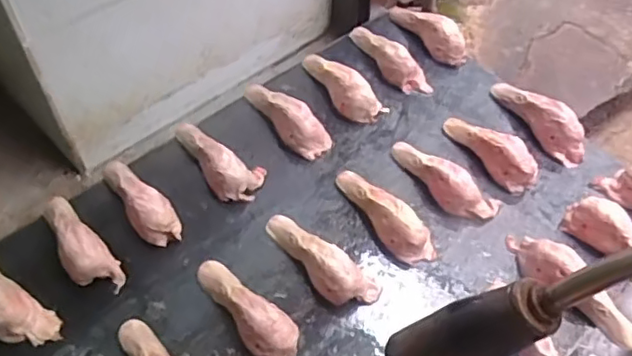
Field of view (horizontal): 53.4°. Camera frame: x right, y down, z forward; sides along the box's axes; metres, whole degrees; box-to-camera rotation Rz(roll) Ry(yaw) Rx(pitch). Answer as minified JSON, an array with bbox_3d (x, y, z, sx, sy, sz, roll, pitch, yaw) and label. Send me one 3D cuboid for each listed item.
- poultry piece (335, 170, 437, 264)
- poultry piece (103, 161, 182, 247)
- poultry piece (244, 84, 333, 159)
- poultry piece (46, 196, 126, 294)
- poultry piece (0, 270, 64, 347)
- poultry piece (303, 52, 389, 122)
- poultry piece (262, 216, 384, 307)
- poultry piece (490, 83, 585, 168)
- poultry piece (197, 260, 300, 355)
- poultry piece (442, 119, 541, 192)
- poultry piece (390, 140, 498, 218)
[{"bbox_3d":[0.072,0.037,0.695,0.034,0.042,0.144,-32,60,-22],"label":"poultry piece"},{"bbox_3d":[-0.201,0.014,0.705,0.044,0.046,0.133,-30,59,-21],"label":"poultry piece"},{"bbox_3d":[-0.038,-0.085,0.783,0.042,0.041,0.147,-30,59,-21],"label":"poultry piece"},{"bbox_3d":[-0.258,0.065,0.667,0.045,0.035,0.133,-35,61,-24],"label":"poultry piece"},{"bbox_3d":[-0.324,0.112,0.629,0.150,0.043,0.051,33,59,22],"label":"poultry piece"},{"bbox_3d":[0.027,-0.124,0.806,0.137,0.042,0.044,38,61,24],"label":"poultry piece"},{"bbox_3d":[-0.001,0.081,0.658,0.143,0.042,0.043,34,60,22],"label":"poultry piece"},{"bbox_3d":[0.279,-0.081,0.778,0.038,0.051,0.143,-21,56,-16],"label":"poultry piece"},{"bbox_3d":[-0.071,0.127,0.626,0.045,0.037,0.139,-38,62,-25],"label":"poultry piece"},{"bbox_3d":[0.213,-0.040,0.753,0.040,0.040,0.124,-31,59,-22],"label":"poultry piece"},{"bbox_3d":[0.145,-0.002,0.721,0.140,0.041,0.046,31,59,21],"label":"poultry piece"}]

